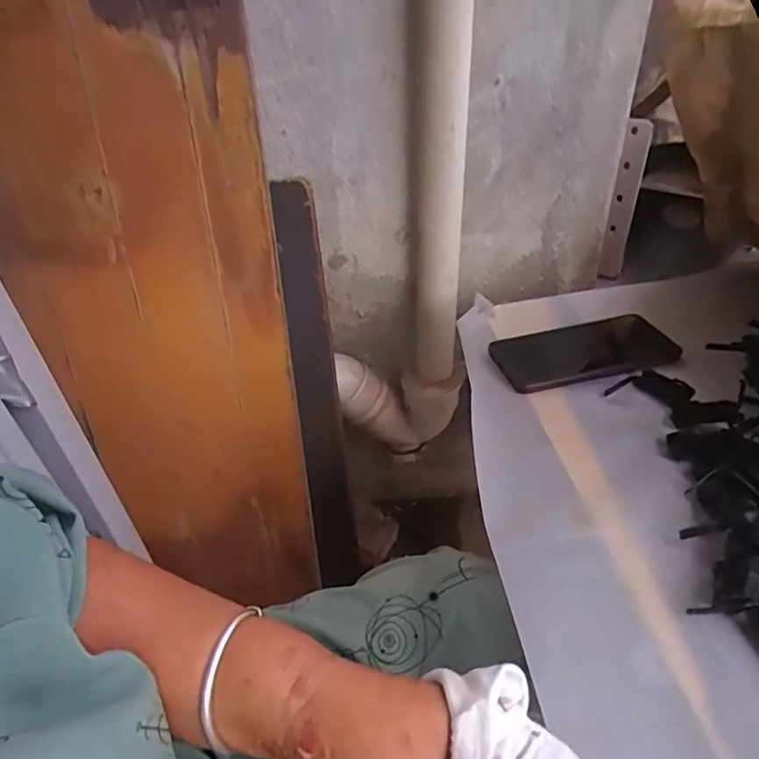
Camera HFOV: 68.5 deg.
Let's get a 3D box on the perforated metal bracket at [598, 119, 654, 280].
[{"bbox_3d":[0.303,-0.216,0.692,0.037,0.199,0.007,-13,41,-8],"label":"perforated metal bracket"}]

